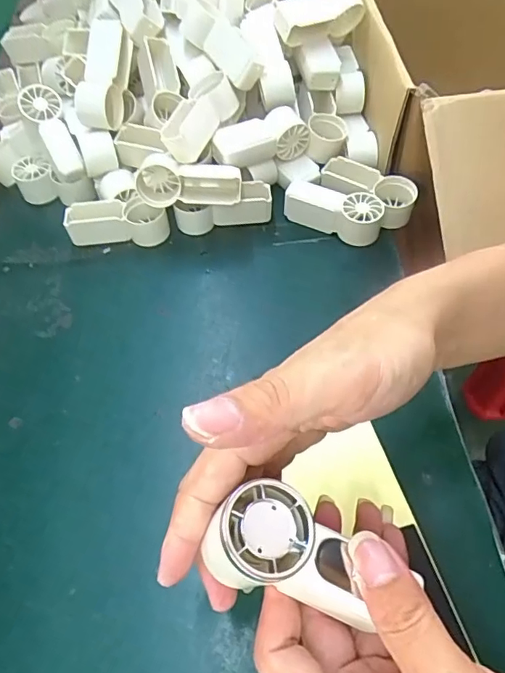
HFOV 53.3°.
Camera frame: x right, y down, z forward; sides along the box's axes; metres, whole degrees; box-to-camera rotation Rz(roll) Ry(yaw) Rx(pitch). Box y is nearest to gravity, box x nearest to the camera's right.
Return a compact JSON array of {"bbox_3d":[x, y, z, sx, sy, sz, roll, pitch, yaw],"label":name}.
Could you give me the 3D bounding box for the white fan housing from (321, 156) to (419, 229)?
[{"bbox_3d":[0.107,-0.135,0.476,0.089,0.035,0.041,22,61,15],"label":"white fan housing"}]

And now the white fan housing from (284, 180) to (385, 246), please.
[{"bbox_3d":[0.076,-0.116,0.468,0.089,0.038,0.032,23,61,16],"label":"white fan housing"}]

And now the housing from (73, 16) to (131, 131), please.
[{"bbox_3d":[-0.138,-0.239,0.464,0.037,0.030,0.092,12,96,10],"label":"housing"}]

